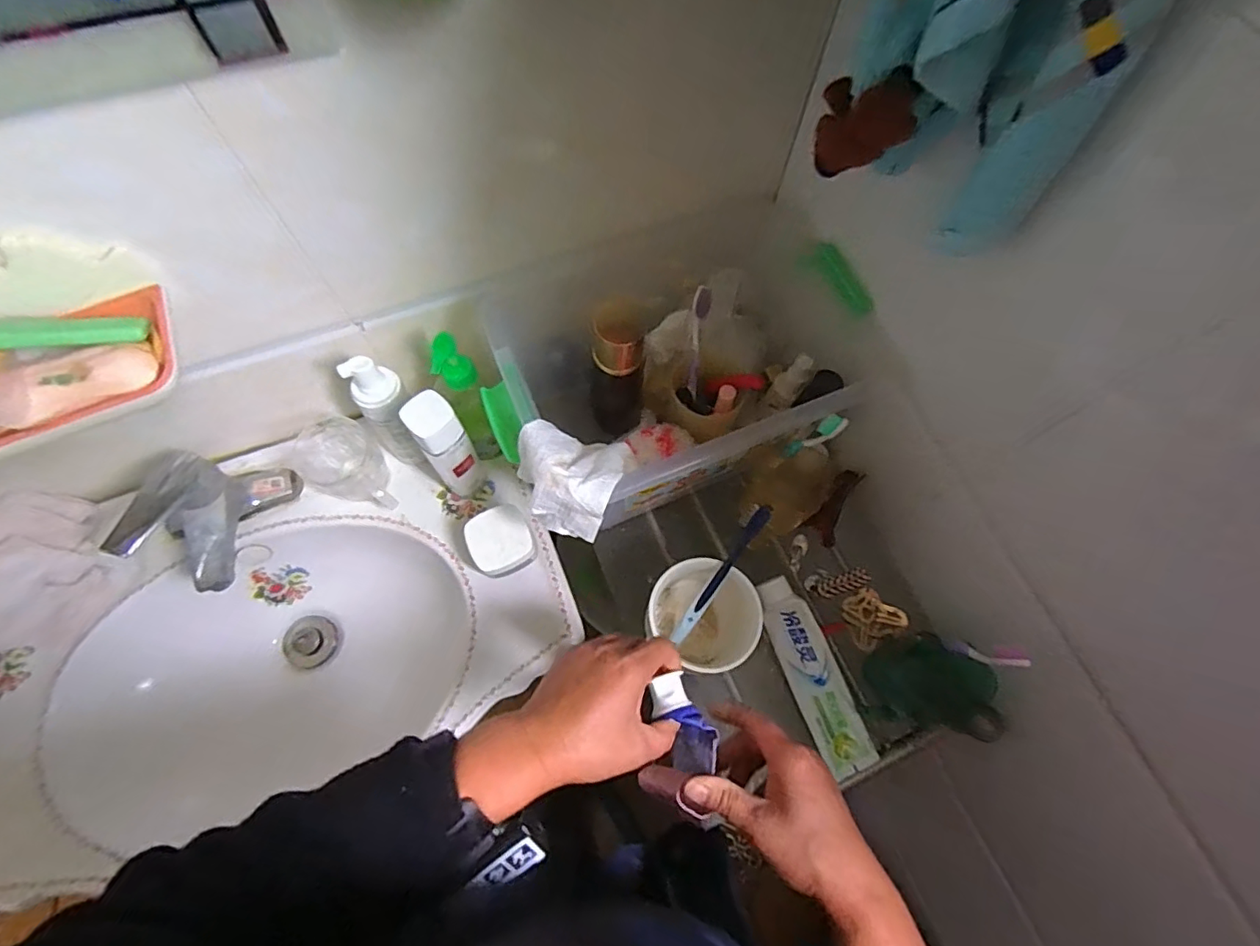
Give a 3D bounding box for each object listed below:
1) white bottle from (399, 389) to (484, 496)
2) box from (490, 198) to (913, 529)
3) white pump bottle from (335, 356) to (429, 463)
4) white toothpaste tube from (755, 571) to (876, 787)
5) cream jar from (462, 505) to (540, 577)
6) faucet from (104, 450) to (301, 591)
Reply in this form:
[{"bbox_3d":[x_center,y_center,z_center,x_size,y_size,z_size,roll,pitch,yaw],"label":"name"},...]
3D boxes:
[{"bbox_3d":[-0.176,-0.020,0.549,0.042,0.164,0.039,-40,75,-15],"label":"white bottle"},{"bbox_3d":[0.033,-0.094,0.586,0.290,0.167,0.229,-19,70,-8],"label":"box"},{"bbox_3d":[-0.240,-0.058,0.560,0.047,0.163,0.048,5,69,1],"label":"white pump bottle"},{"bbox_3d":[0.180,0.198,0.555,0.053,0.028,0.188,-22,71,-10],"label":"white toothpaste tube"},{"bbox_3d":[-0.132,0.073,0.583,0.063,0.048,0.063,-31,73,-12],"label":"cream jar"},{"bbox_3d":[-0.420,0.041,0.556,0.115,0.092,0.134,9,69,2],"label":"faucet"}]

